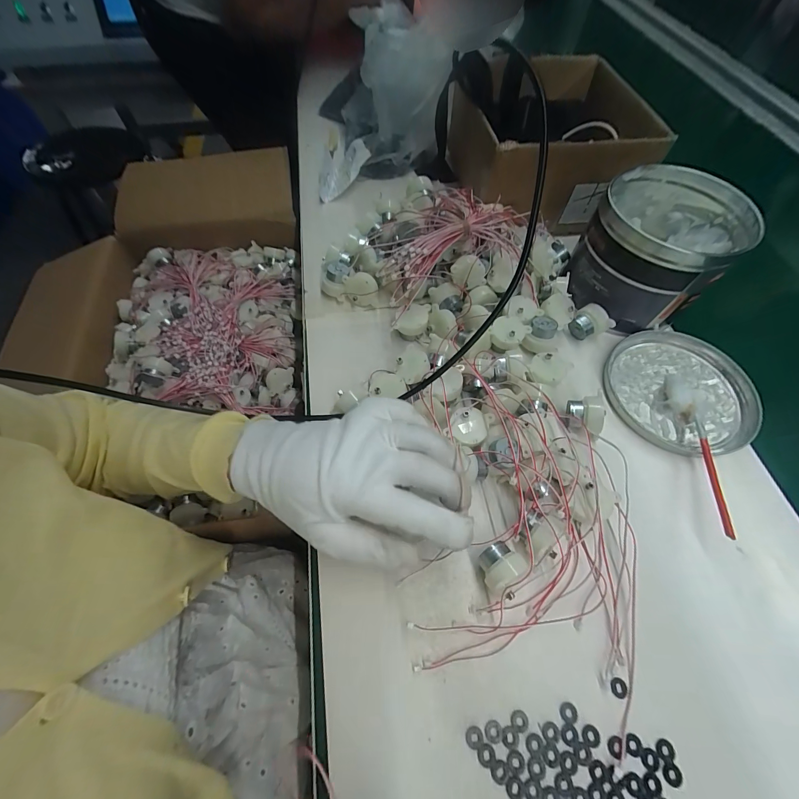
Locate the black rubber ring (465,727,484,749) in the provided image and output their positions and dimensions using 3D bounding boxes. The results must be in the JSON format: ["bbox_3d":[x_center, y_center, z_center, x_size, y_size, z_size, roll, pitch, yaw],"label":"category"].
[{"bbox_3d":[0.046,0.205,0.206,0.011,0.004,0.010,0,61,-1],"label":"black rubber ring"}]

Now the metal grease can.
[{"bbox_3d":[0.251,-0.149,0.347,0.124,0.105,0.141,26,64,13],"label":"metal grease can"}]

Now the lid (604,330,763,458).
[{"bbox_3d":[0.267,-0.011,0.325,0.128,0.013,0.127,0,61,-1],"label":"lid"}]

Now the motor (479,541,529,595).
[{"bbox_3d":[0.069,0.116,0.238,0.025,0.033,0.026,-21,64,-12],"label":"motor"}]

